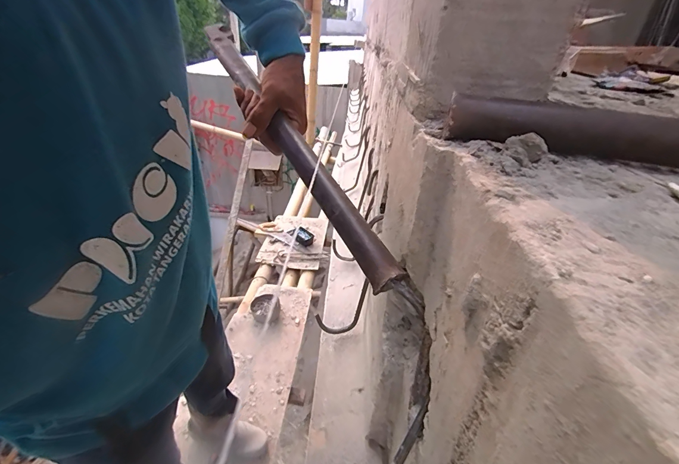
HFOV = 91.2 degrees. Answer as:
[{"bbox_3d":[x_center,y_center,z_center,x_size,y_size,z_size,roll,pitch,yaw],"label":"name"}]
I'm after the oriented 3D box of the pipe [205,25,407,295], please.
[{"bbox_3d":[-0.071,-0.124,0.397,0.024,0.027,0.458,-17,59,-32],"label":"pipe"}]

